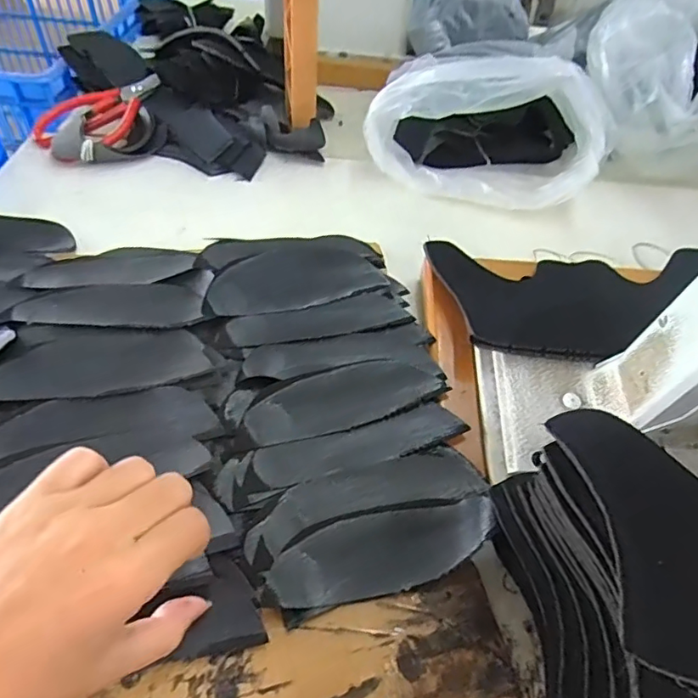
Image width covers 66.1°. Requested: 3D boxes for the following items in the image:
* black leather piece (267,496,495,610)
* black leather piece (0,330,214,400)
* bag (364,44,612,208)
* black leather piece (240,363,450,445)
[{"bbox_3d":[0.019,0.106,0.289,0.119,0.017,0.043,-6,49,-11],"label":"black leather piece"},{"bbox_3d":[-0.164,0.008,0.356,0.133,0.004,0.052,-10,50,-14],"label":"black leather piece"},{"bbox_3d":[0.137,-0.238,0.543,0.223,0.106,0.165,10,48,3],"label":"bag"},{"bbox_3d":[-0.002,0.031,0.355,0.128,0.004,0.044,-14,51,-17],"label":"black leather piece"}]

